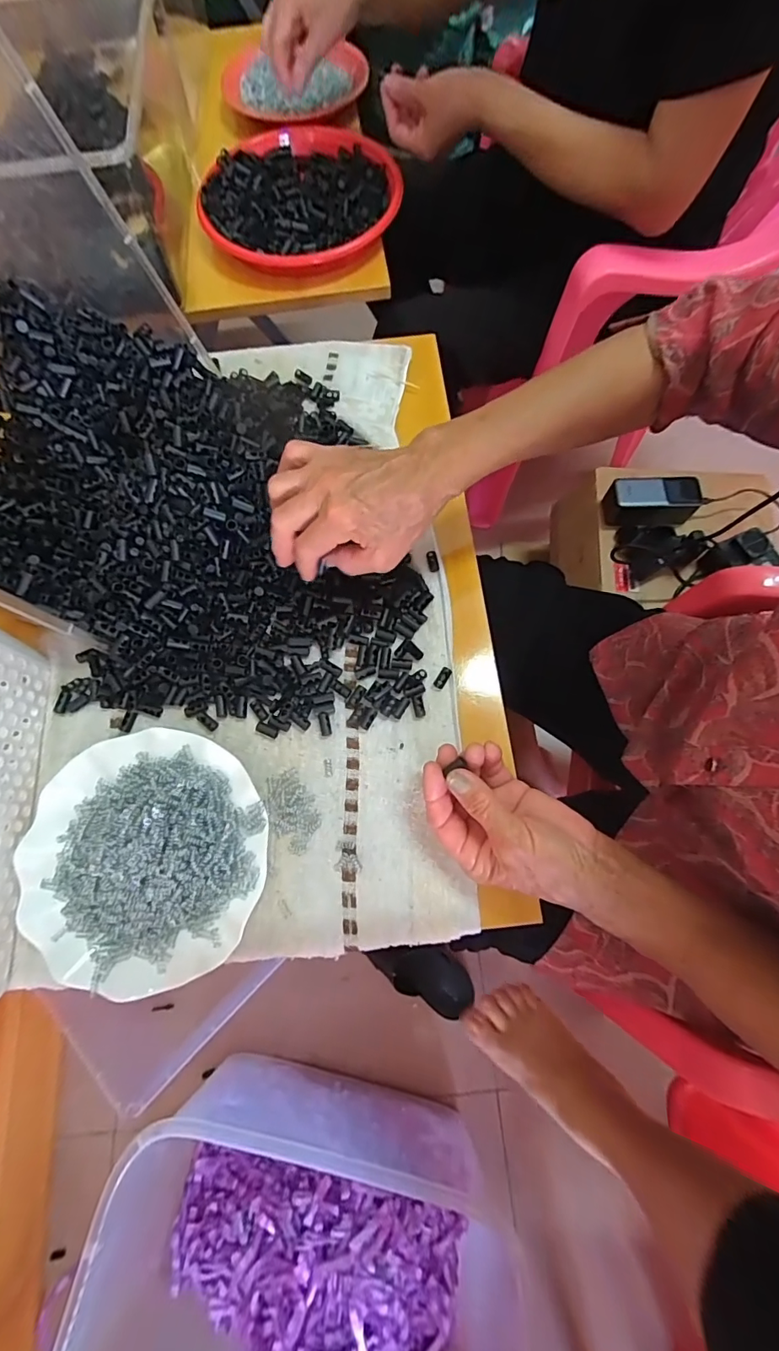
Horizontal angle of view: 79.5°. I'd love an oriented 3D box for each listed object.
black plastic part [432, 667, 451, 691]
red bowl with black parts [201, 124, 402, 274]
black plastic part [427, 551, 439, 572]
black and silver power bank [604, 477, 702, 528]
[{"bbox_3d":[0.046,0.003,0.411,0.009,0.005,0.023,34,90,9],"label":"black plastic part"},{"bbox_3d":[-0.109,-0.577,0.568,0.230,0.037,0.227,0,73,1],"label":"red bowl with black parts"},{"bbox_3d":[0.041,-0.107,0.442,0.010,0.006,0.020,-10,75,-3],"label":"black plastic part"},{"bbox_3d":[0.418,-0.279,0.747,0.137,0.044,0.066,1,73,1],"label":"black and silver power bank"}]

